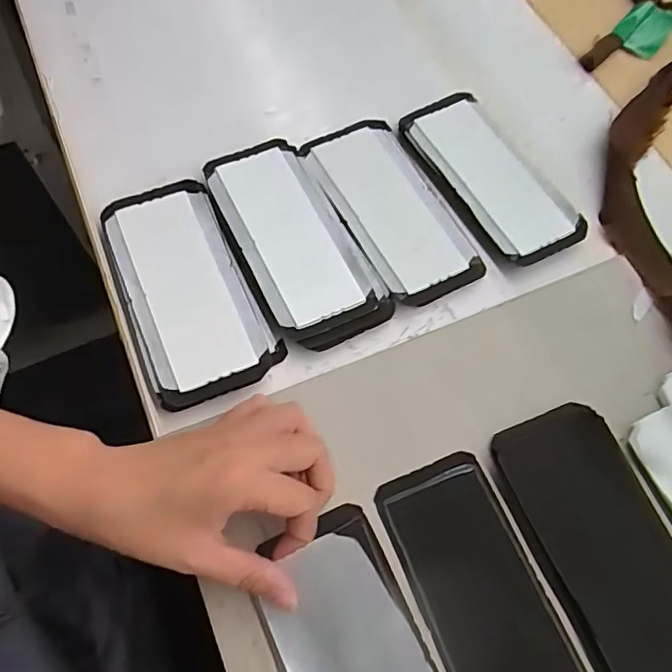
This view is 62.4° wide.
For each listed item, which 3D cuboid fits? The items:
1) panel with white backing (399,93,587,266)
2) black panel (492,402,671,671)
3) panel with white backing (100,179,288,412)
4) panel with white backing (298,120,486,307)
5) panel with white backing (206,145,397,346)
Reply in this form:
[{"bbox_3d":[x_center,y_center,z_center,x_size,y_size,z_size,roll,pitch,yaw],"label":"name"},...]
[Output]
[{"bbox_3d":[0.120,-0.127,0.438,0.068,0.019,0.160,-30,69,-13],"label":"panel with white backing"},{"bbox_3d":[0.160,0.127,0.323,0.072,0.014,0.173,-20,67,-9],"label":"black panel"},{"bbox_3d":[-0.103,-0.034,0.382,0.081,0.017,0.164,-23,67,-10],"label":"panel with white backing"},{"bbox_3d":[0.042,-0.097,0.425,0.081,0.020,0.160,-25,68,-11],"label":"panel with white backing"},{"bbox_3d":[-0.033,-0.072,0.398,0.074,0.014,0.170,-27,68,-11],"label":"panel with white backing"}]

